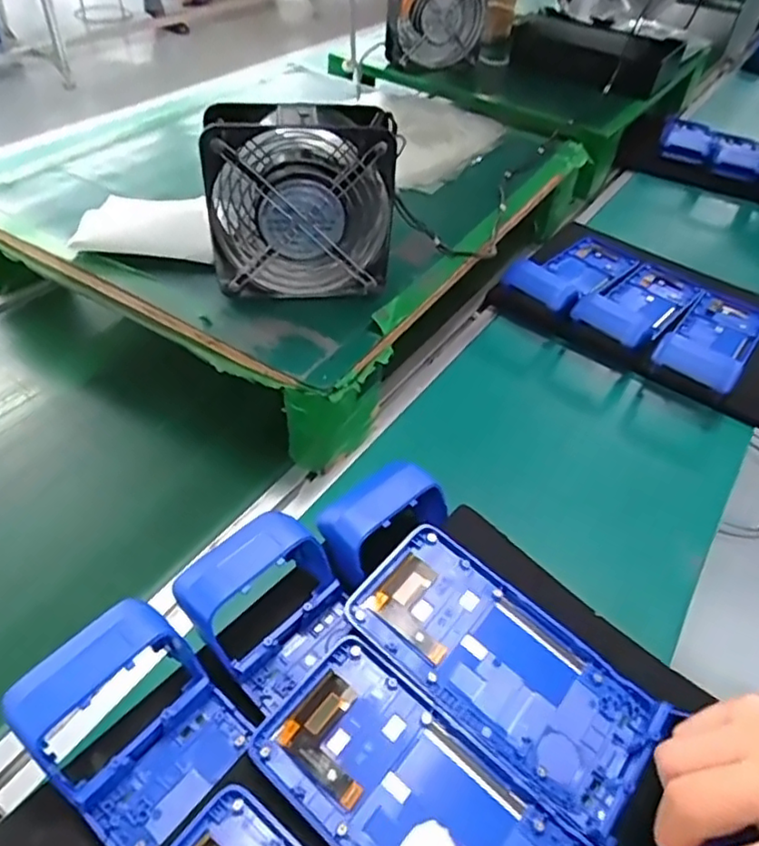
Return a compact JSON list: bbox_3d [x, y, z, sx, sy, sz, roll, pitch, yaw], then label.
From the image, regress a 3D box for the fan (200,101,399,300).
[{"bbox_3d":[-0.065,-0.182,0.525,0.151,0.146,0.062,2,43,-6],"label":"fan"}]

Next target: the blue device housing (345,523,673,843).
[{"bbox_3d":[0.067,0.131,0.344,0.166,0.012,0.081,37,55,19],"label":"blue device housing"}]

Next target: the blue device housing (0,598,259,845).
[{"bbox_3d":[-0.128,0.153,0.318,0.100,0.049,0.085,31,47,23],"label":"blue device housing"}]

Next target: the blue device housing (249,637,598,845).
[{"bbox_3d":[0.021,0.180,0.296,0.164,0.013,0.080,32,48,24],"label":"blue device housing"}]

